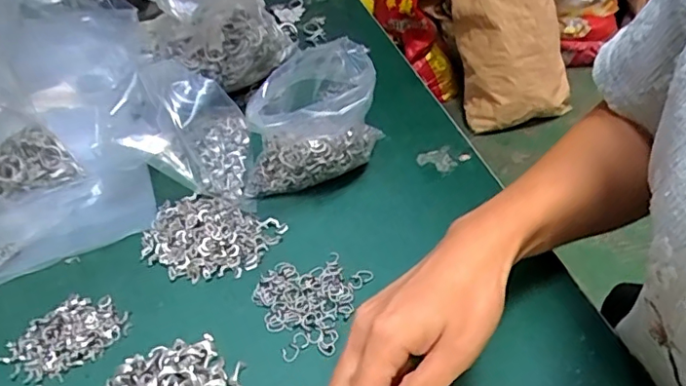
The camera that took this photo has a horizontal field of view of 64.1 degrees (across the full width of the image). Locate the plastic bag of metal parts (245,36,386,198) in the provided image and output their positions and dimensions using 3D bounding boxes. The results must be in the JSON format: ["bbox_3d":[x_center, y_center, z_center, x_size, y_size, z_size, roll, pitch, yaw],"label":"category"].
[{"bbox_3d":[-0.018,-0.053,0.449,0.128,0.101,0.062,-28,45,-22],"label":"plastic bag of metal parts"}]

